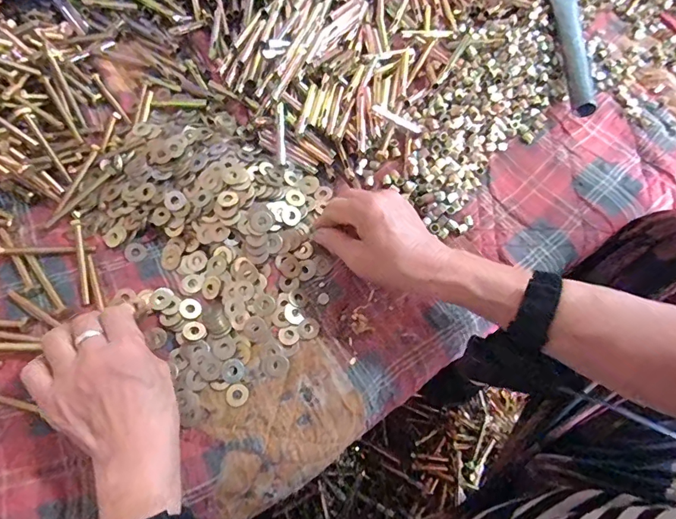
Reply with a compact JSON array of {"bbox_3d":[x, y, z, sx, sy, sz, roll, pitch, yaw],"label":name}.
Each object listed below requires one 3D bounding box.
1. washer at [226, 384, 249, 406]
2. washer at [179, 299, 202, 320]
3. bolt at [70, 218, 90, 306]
[{"bbox_3d":[-0.087,0.117,0.376,0.020,0.004,0.018,3,67,-2],"label":"washer"},{"bbox_3d":[-0.137,0.045,0.404,0.018,0.004,0.020,-28,72,-14],"label":"washer"},{"bbox_3d":[-0.243,0.001,0.411,0.009,0.015,0.083,-13,69,-8],"label":"bolt"}]

